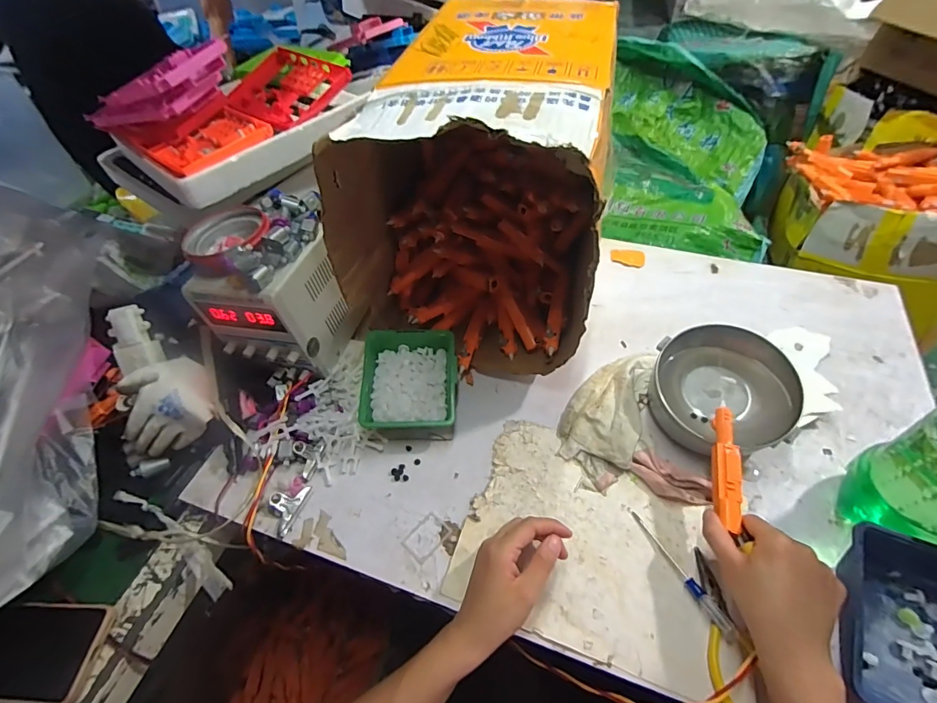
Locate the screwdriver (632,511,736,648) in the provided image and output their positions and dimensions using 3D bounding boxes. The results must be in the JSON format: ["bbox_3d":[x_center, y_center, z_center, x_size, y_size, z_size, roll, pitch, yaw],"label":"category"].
[{"bbox_3d":[0.208,0.212,0.419,0.013,0.011,0.128,-23,52,-13],"label":"screwdriver"}]

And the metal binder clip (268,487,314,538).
[{"bbox_3d":[-0.201,0.168,0.472,0.033,0.019,0.055,16,54,17],"label":"metal binder clip"}]

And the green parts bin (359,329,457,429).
[{"bbox_3d":[-0.070,0.041,0.542,0.113,0.064,0.125,-3,51,3],"label":"green parts bin"}]

